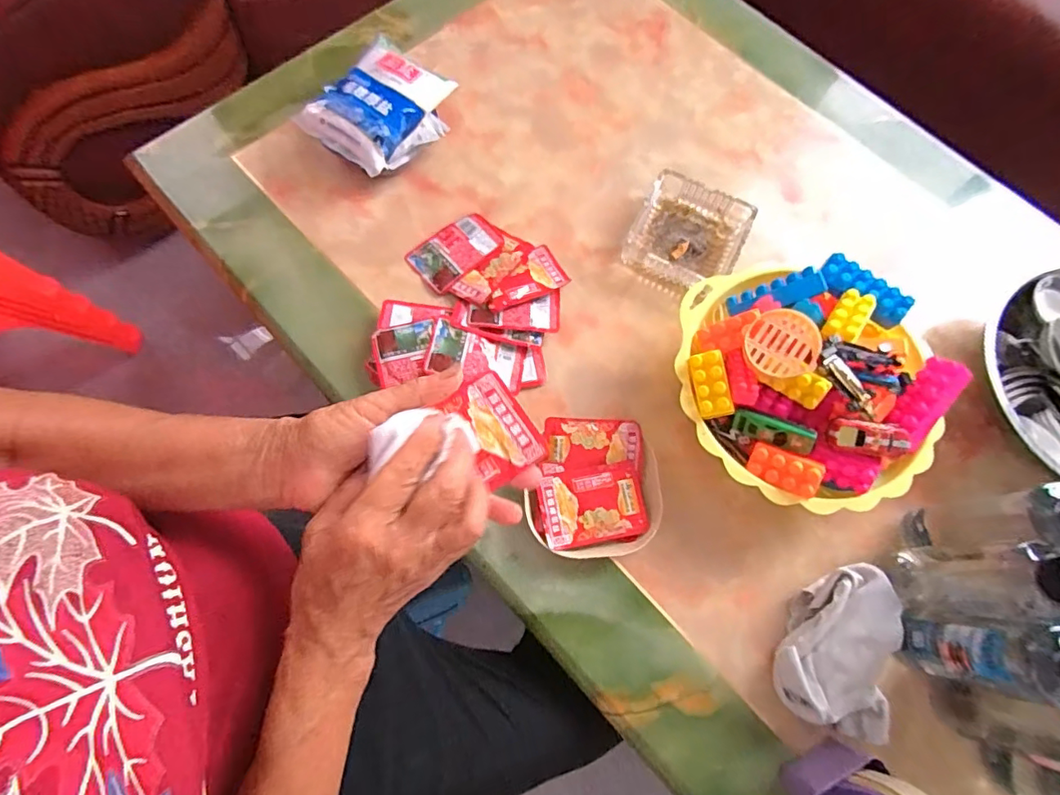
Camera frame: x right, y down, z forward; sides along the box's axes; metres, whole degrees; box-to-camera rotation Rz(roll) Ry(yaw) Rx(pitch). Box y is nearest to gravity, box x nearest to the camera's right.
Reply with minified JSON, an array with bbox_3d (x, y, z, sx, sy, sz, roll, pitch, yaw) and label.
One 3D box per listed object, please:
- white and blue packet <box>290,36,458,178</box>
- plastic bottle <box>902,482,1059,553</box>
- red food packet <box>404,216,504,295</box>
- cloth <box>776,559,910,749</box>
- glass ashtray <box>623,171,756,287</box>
[{"bbox_3d":[-0.175,-0.334,0.636,0.131,0.067,0.160,40,74,11],"label":"white and blue packet"},{"bbox_3d":[0.385,0.105,0.445,0.057,0.172,0.047,-12,71,-6],"label":"plastic bottle"},{"bbox_3d":[-0.084,-0.166,0.613,0.099,0.015,0.069,-35,75,-13],"label":"red food packet"},{"bbox_3d":[0.278,0.216,0.479,0.099,0.044,0.145,21,71,5],"label":"cloth"},{"bbox_3d":[0.182,-0.187,0.616,0.123,0.035,0.123,24,71,6],"label":"glass ashtray"}]

